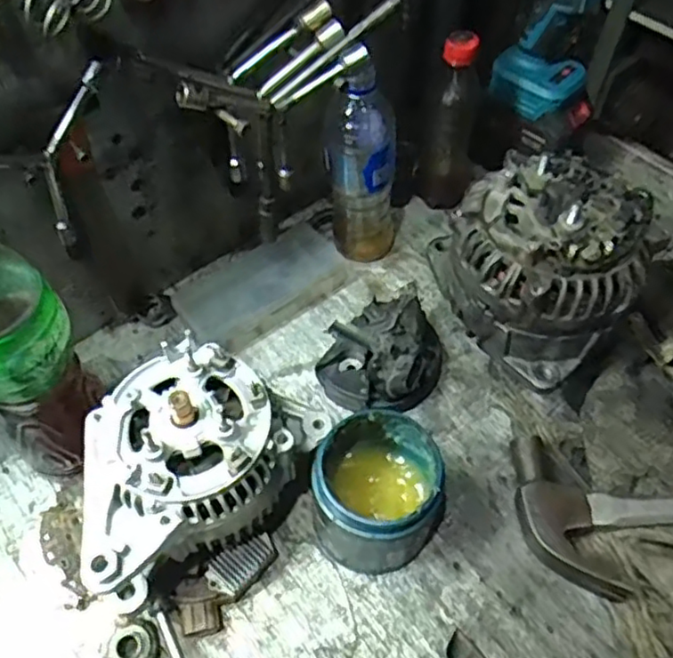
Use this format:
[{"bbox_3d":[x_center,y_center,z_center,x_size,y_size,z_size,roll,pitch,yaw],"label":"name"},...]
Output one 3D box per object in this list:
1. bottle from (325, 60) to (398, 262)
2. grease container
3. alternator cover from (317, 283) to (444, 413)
[{"bbox_3d":[0.022,-0.143,0.616,0.057,0.211,0.061,0,54,0],"label":"bottle"},{"bbox_3d":[0.032,0.123,0.487,0.091,0.100,0.087,0,54,0],"label":"grease container"},{"bbox_3d":[0.040,0.017,0.590,0.103,0.066,0.113,37,62,23],"label":"alternator cover"}]

